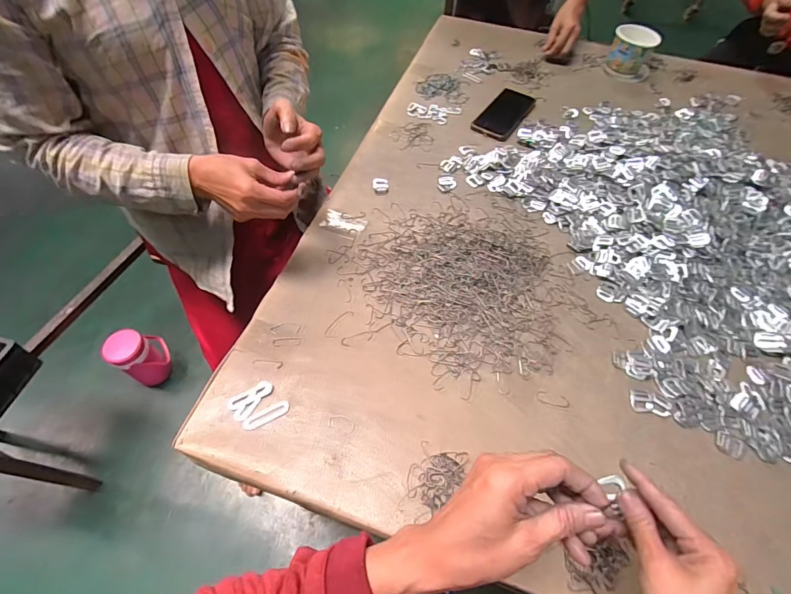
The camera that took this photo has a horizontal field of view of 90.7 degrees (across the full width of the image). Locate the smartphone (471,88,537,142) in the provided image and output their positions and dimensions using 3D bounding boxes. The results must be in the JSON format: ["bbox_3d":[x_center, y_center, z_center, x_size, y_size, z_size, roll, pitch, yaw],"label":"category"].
[{"bbox_3d":[0.233,-0.391,0.830,0.080,0.006,0.190,30,61,17],"label":"smartphone"}]

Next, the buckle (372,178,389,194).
[{"bbox_3d":[-0.027,-0.200,0.702,0.028,0.004,0.036,-2,57,-2],"label":"buckle"}]

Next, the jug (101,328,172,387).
[{"bbox_3d":[-0.778,0.186,1.214,0.116,0.197,0.139,33,62,18],"label":"jug"}]

